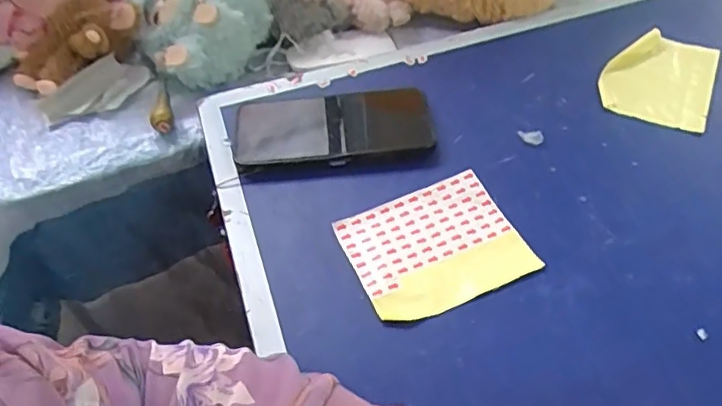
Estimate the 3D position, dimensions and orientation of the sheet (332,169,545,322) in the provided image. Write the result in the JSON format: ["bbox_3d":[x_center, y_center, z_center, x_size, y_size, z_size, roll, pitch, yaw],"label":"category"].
[{"bbox_3d":[0.053,0.032,0.431,0.120,0.008,0.099,-21,55,-13],"label":"sheet"}]

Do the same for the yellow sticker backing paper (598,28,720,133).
[{"bbox_3d":[0.271,-0.116,0.534,0.090,0.014,0.118,19,54,19],"label":"yellow sticker backing paper"}]

